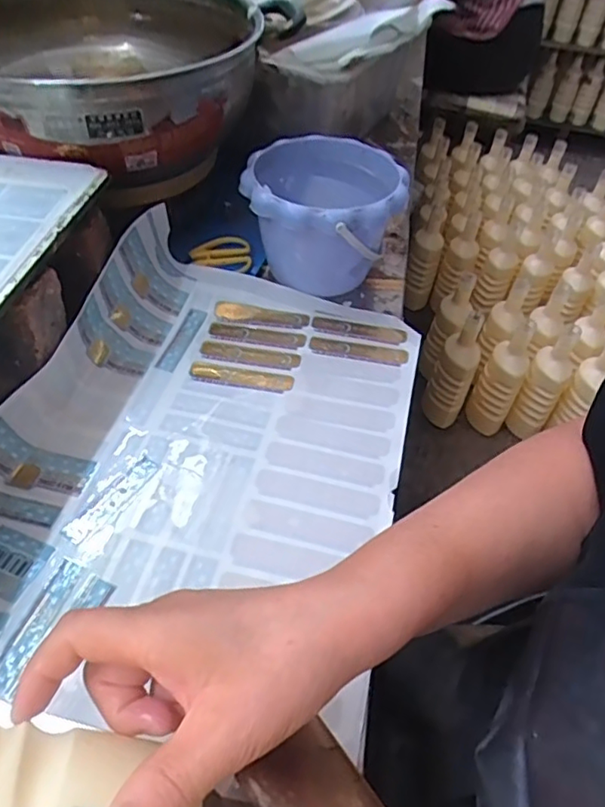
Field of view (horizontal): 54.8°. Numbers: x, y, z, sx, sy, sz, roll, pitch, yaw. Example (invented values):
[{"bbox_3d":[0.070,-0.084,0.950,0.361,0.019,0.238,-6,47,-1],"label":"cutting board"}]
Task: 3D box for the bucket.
[{"bbox_3d":[0.021,-0.189,0.604,0.156,0.117,0.174,8,49,3],"label":"bucket"}]

